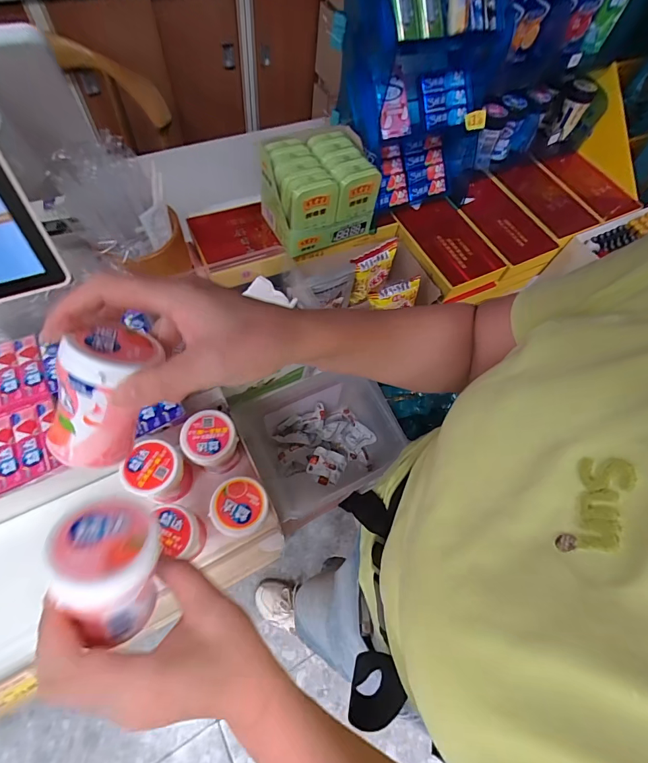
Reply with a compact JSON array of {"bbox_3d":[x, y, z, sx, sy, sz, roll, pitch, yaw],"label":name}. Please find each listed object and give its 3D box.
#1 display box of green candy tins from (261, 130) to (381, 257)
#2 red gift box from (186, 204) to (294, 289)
[{"bbox_3d":[-0.008,-0.252,0.486,0.131,0.091,0.111,-25,69,-14],"label":"display box of green candy tins"},{"bbox_3d":[-0.119,-0.189,0.504,0.107,0.037,0.118,-23,69,-17],"label":"red gift box"}]

